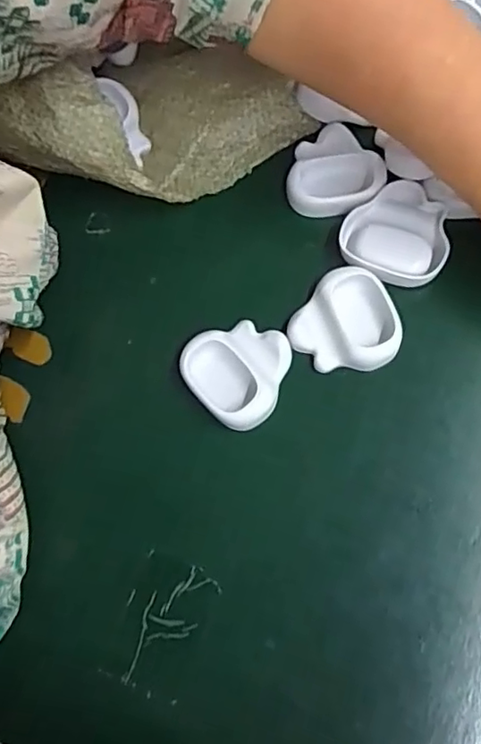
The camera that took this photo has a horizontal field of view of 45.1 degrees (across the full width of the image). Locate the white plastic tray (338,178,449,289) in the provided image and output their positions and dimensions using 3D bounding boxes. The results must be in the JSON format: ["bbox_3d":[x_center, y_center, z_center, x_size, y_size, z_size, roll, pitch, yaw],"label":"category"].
[{"bbox_3d":[0.097,-0.085,0.353,0.061,0.012,0.064,34,81,10],"label":"white plastic tray"}]

